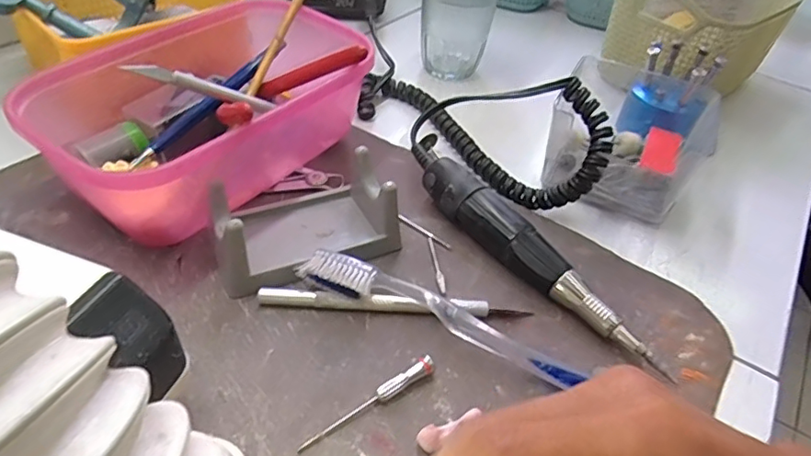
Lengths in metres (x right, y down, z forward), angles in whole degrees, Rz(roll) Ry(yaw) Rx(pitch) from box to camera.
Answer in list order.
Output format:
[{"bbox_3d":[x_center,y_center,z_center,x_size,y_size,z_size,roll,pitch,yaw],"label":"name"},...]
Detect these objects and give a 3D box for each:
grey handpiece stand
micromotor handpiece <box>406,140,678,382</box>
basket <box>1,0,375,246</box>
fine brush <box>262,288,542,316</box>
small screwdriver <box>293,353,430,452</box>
[{"bbox_3d":[-0.056,-0.007,0.304,0.095,0.041,0.058,-18,47,-26],"label":"grey handpiece stand"},{"bbox_3d":[0.059,0.008,0.314,0.025,0.029,0.188,-23,49,-29],"label":"micromotor handpiece"},{"bbox_3d":[-0.122,-0.075,0.347,0.191,0.073,0.144,-30,53,-35],"label":"basket"},{"bbox_3d":[-0.005,0.038,0.284,0.135,0.011,0.010,2,41,-5],"label":"fine brush"},{"bbox_3d":[-0.016,0.075,0.243,0.068,0.009,0.007,-24,50,-30],"label":"small screwdriver"}]

